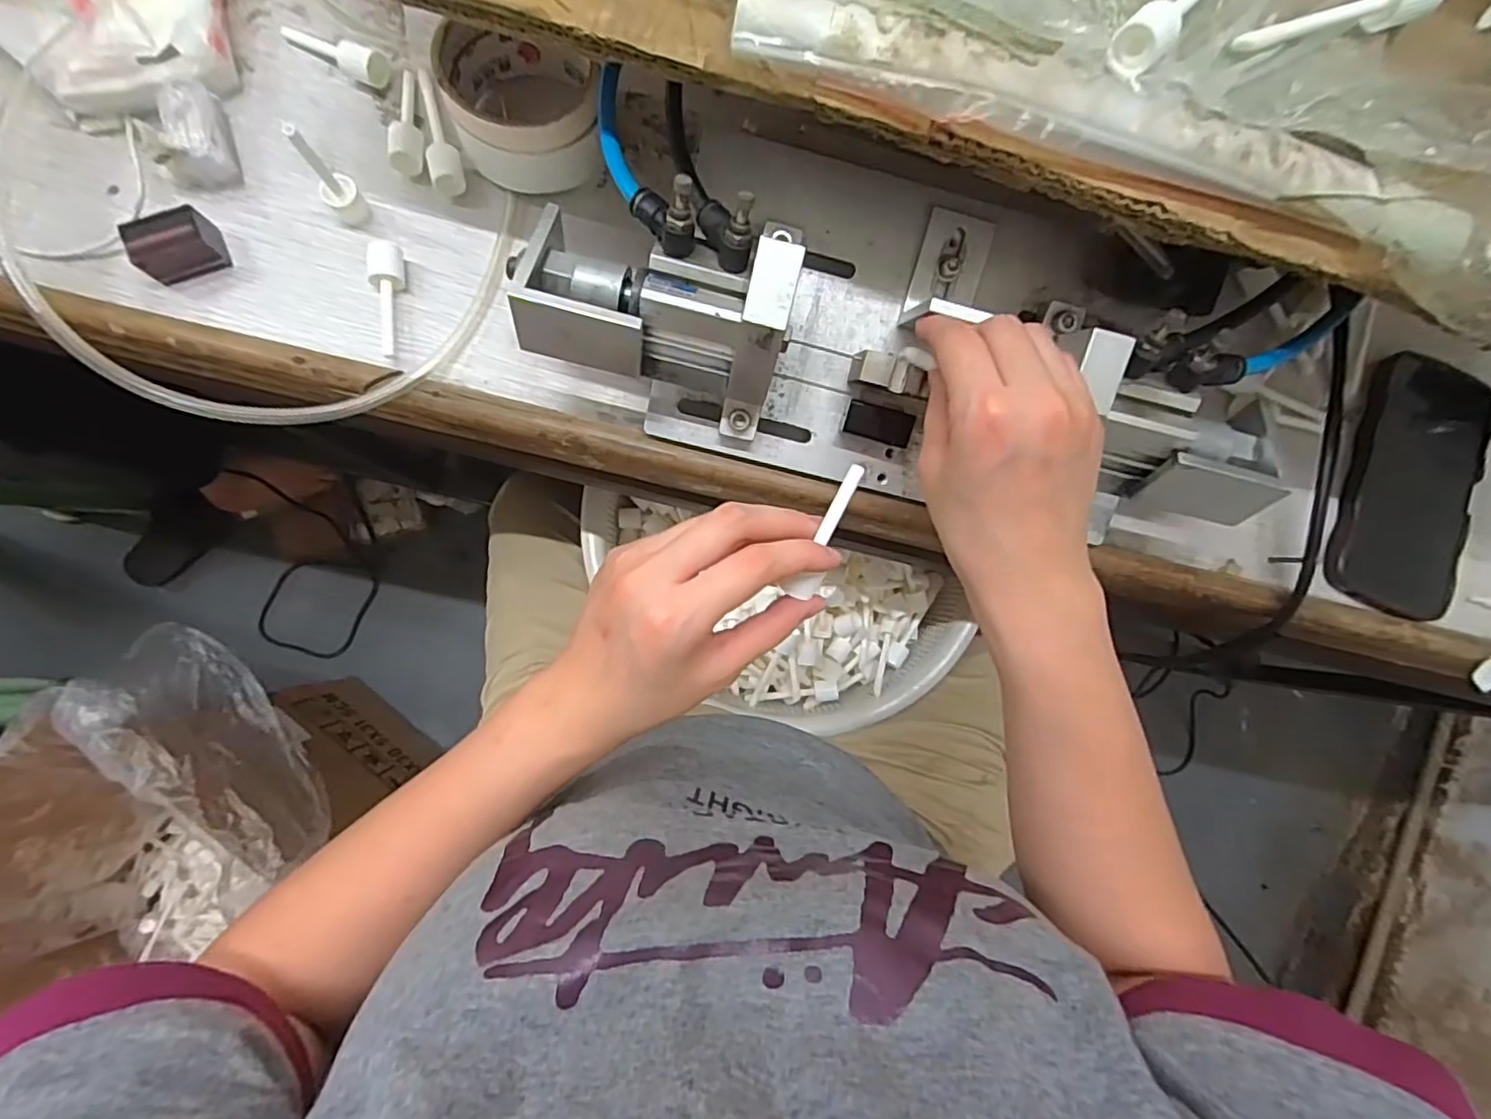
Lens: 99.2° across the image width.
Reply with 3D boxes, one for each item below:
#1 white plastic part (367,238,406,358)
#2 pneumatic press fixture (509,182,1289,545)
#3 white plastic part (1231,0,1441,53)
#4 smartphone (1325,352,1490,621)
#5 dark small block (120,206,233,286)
[{"bbox_3d":[-0.203,-0.146,0.359,0.015,0.014,0.065,1,86,-5],"label":"white plastic part"},{"bbox_3d":[0.086,-0.111,0.329,0.379,0.099,0.127,10,86,-5],"label":"pneumatic press fixture"},{"bbox_3d":[0.244,-0.224,0.260,0.081,0.018,0.016,-16,88,-6],"label":"white plastic part"},{"bbox_3d":[0.438,-0.051,0.414,0.085,0.011,0.172,19,85,-4],"label":"smartphone"},{"bbox_3d":[-0.313,-0.173,0.349,0.038,0.027,0.026,-17,88,-6],"label":"dark small block"}]

